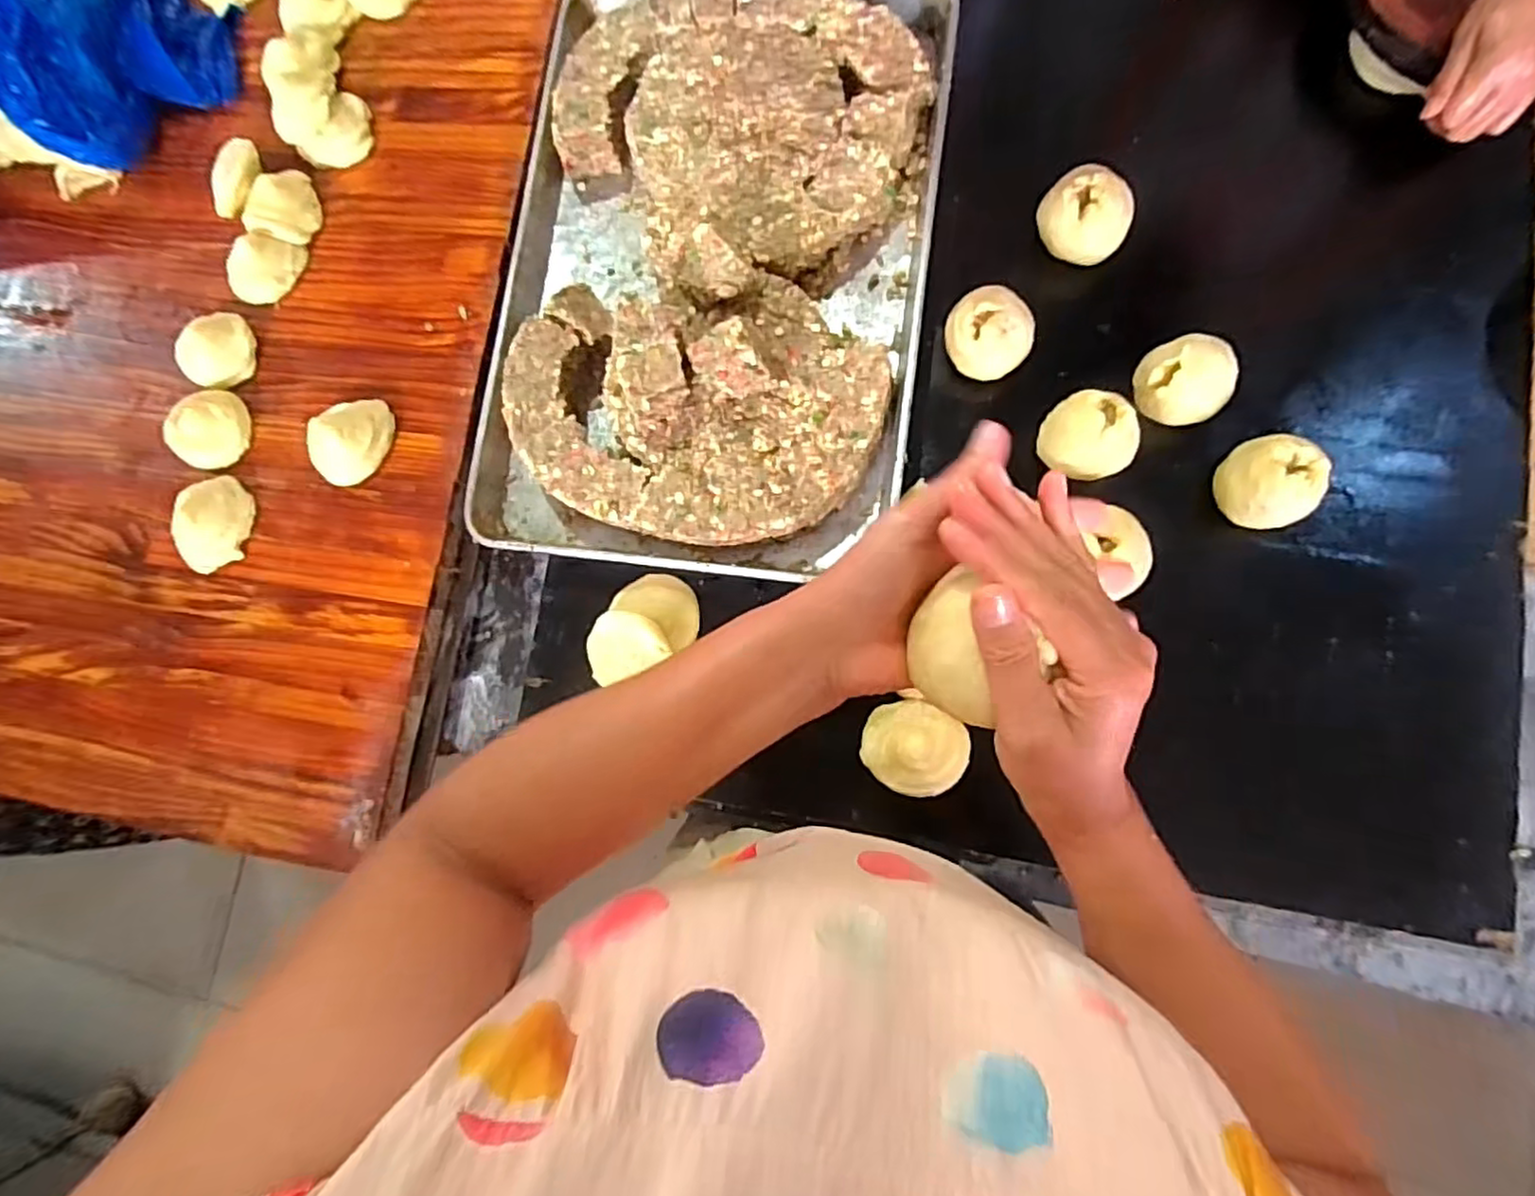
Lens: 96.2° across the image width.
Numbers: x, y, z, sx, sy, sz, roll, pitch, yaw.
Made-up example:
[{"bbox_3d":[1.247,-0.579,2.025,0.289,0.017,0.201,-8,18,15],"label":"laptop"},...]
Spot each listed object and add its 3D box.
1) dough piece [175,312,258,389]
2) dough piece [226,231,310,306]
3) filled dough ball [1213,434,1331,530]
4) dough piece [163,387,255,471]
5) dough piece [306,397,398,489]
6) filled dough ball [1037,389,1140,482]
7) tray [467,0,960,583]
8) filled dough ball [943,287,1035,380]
[{"bbox_3d":[-0.574,-0.259,0.720,0.075,0.032,0.081,27,86,8],"label":"dough piece"},{"bbox_3d":[-0.527,-0.345,0.718,0.057,0.033,0.075,25,86,8],"label":"dough piece"},{"bbox_3d":[0.417,-0.093,0.575,0.066,0.062,0.077,15,85,7],"label":"filled dough ball"},{"bbox_3d":[-0.571,-0.174,0.707,0.070,0.028,0.080,15,85,7],"label":"dough piece"},{"bbox_3d":[-0.412,-0.154,0.677,0.084,0.035,0.077,-1,83,5],"label":"dough piece"},{"bbox_3d":[0.278,-0.139,0.599,0.080,0.056,0.069,42,88,9],"label":"filled dough ball"},{"bbox_3d":[-0.053,-0.324,0.647,0.394,0.119,0.571,7,84,6],"label":"tray"},{"bbox_3d":[0.200,-0.237,0.619,0.064,0.058,0.068,-1,83,5],"label":"filled dough ball"}]

